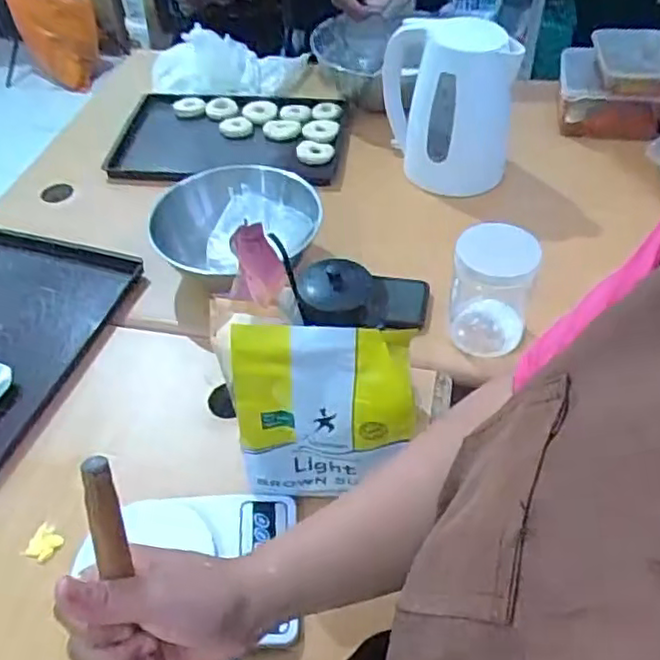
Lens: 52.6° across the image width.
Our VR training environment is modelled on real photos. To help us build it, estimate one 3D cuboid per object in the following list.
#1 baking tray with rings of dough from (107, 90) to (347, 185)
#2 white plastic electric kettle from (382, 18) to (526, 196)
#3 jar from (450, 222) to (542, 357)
[{"bbox_3d":[-0.161,-0.326,1.118,0.365,0.041,0.241,2,47,4],"label":"baking tray with rings of dough"},{"bbox_3d":[0.179,-0.355,1.005,0.148,0.216,0.202,-16,48,-9],"label":"white plastic electric kettle"},{"bbox_3d":[0.185,-0.043,0.765,0.083,0.138,0.075,4,47,6],"label":"jar"}]

